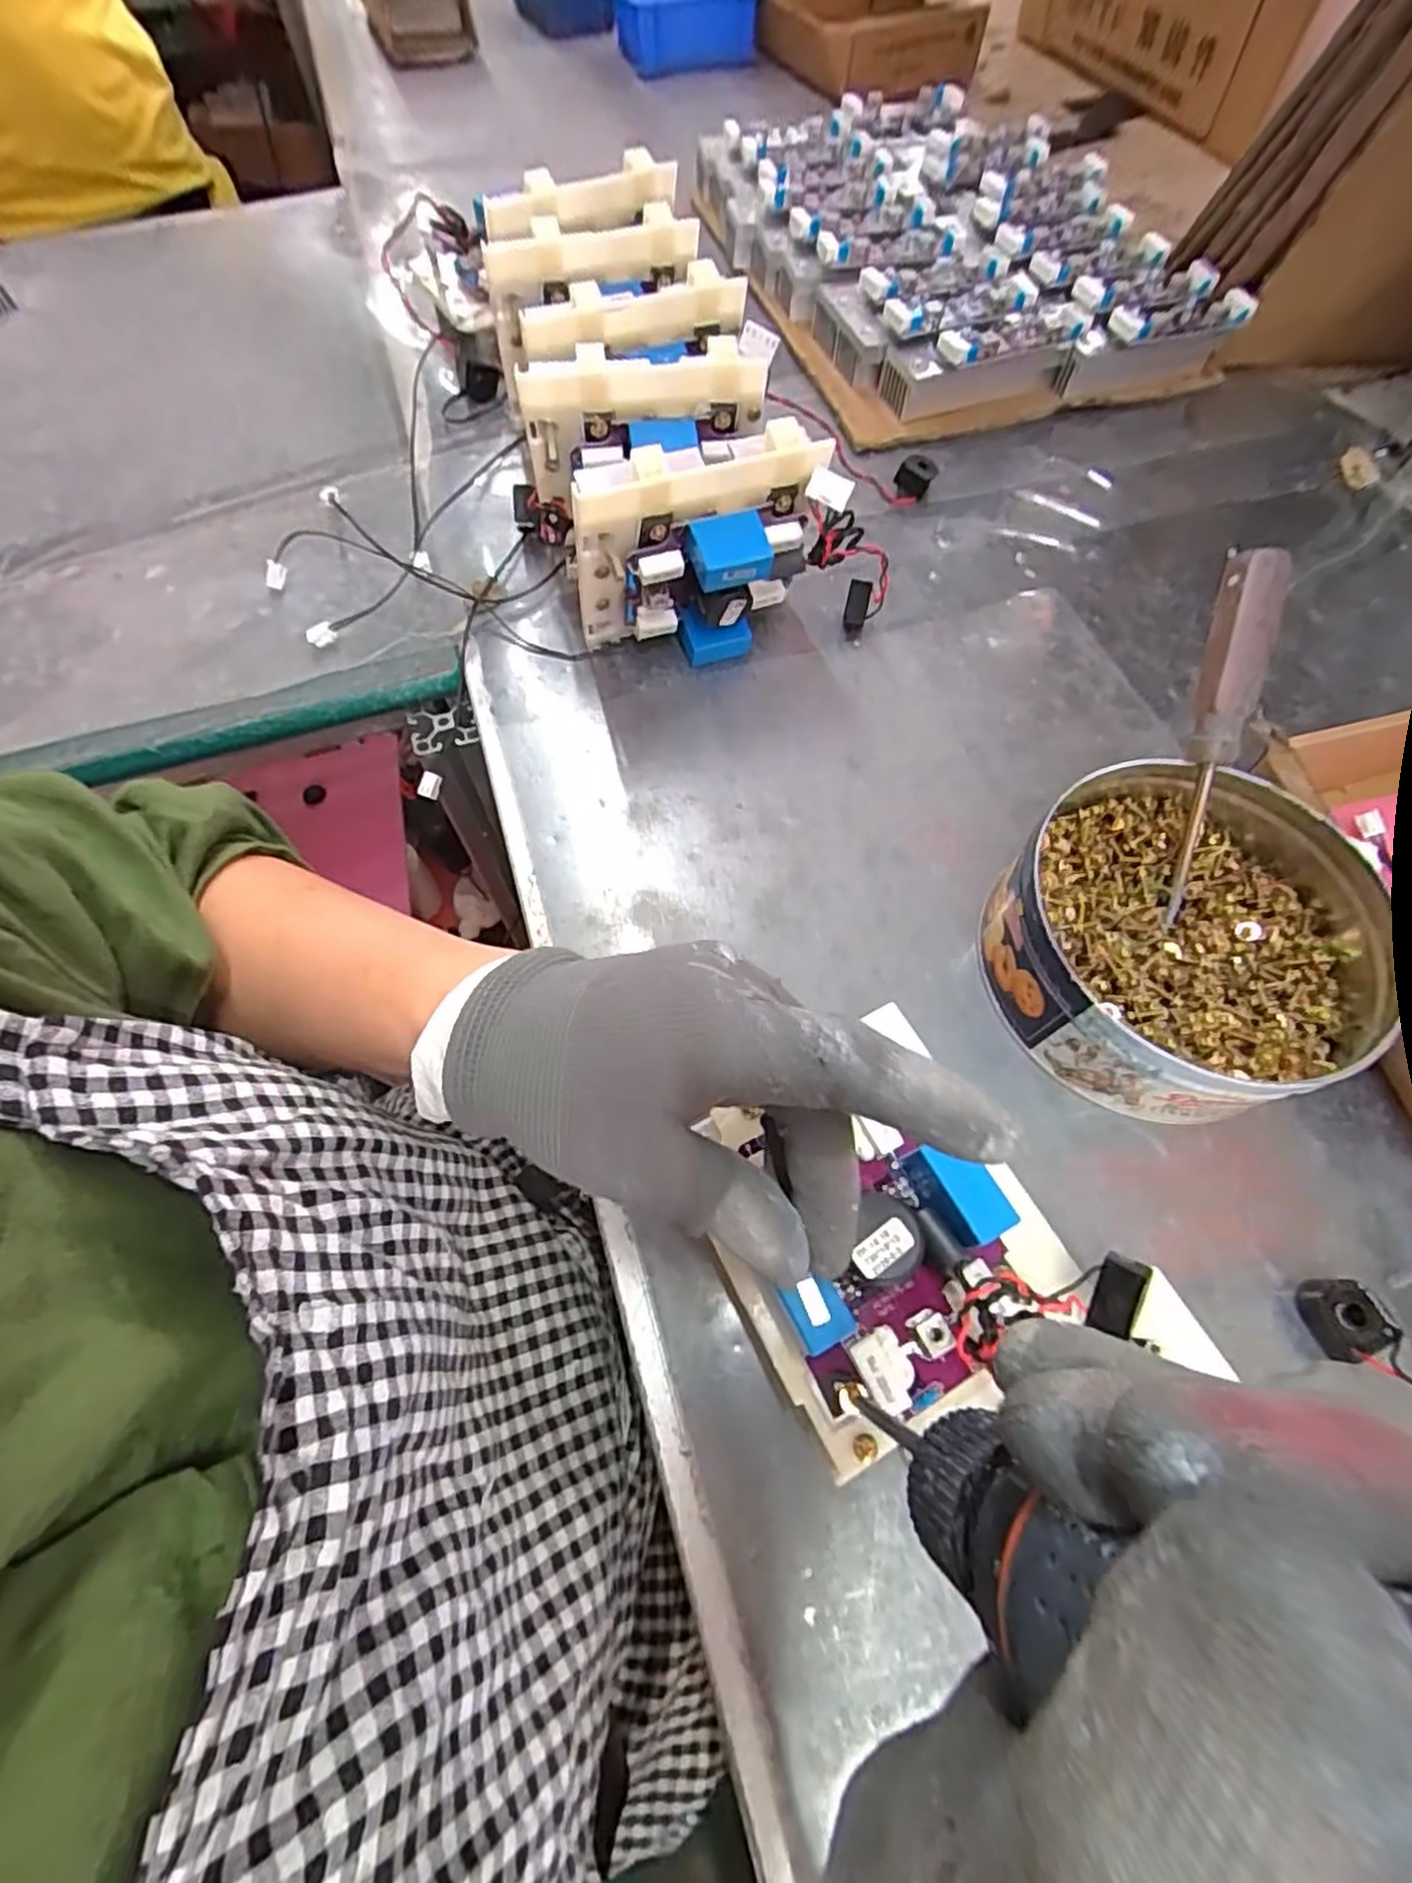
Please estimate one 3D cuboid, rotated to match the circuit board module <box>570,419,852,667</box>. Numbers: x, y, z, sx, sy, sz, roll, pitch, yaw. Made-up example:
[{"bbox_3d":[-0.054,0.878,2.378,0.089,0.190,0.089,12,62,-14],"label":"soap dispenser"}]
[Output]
[{"bbox_3d":[-0.002,-0.197,0.387,0.132,0.112,0.056,-12,65,-6],"label":"circuit board module"}]

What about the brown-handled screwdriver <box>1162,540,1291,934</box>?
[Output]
[{"bbox_3d":[0.221,-0.085,0.317,0.022,0.149,0.022,0,21,0],"label":"brown-handled screwdriver"}]

